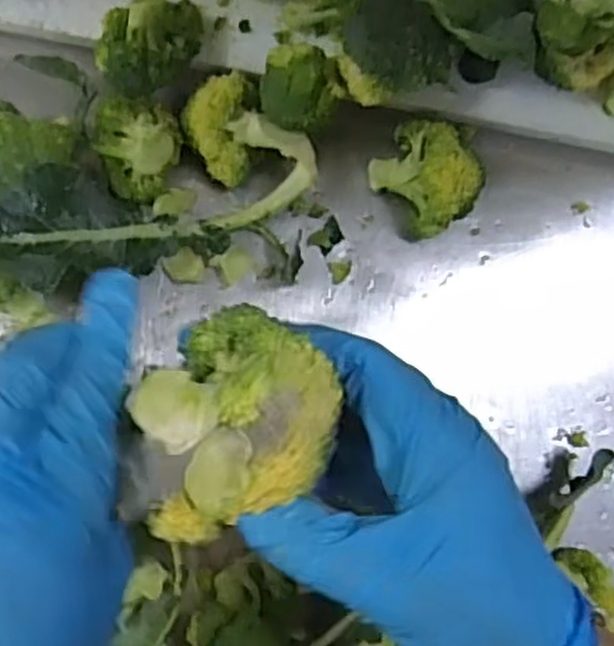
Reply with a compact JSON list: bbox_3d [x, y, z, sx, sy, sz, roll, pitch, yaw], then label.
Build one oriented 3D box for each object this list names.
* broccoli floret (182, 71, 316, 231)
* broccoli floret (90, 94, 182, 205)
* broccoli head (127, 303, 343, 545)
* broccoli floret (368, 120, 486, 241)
[{"bbox_3d":[-0.030,-0.089,0.416,0.061,0.044,0.072,-12,88,-7],"label":"broccoli floret"},{"bbox_3d":[-0.081,-0.086,0.387,0.040,0.041,0.045,-16,88,-7],"label":"broccoli floret"},{"bbox_3d":[-0.023,0.027,0.228,0.061,0.031,0.057,0,86,-6],"label":"broccoli head"},{"bbox_3d":[0.065,-0.080,0.429,0.045,0.041,0.058,-33,90,-7],"label":"broccoli floret"}]

